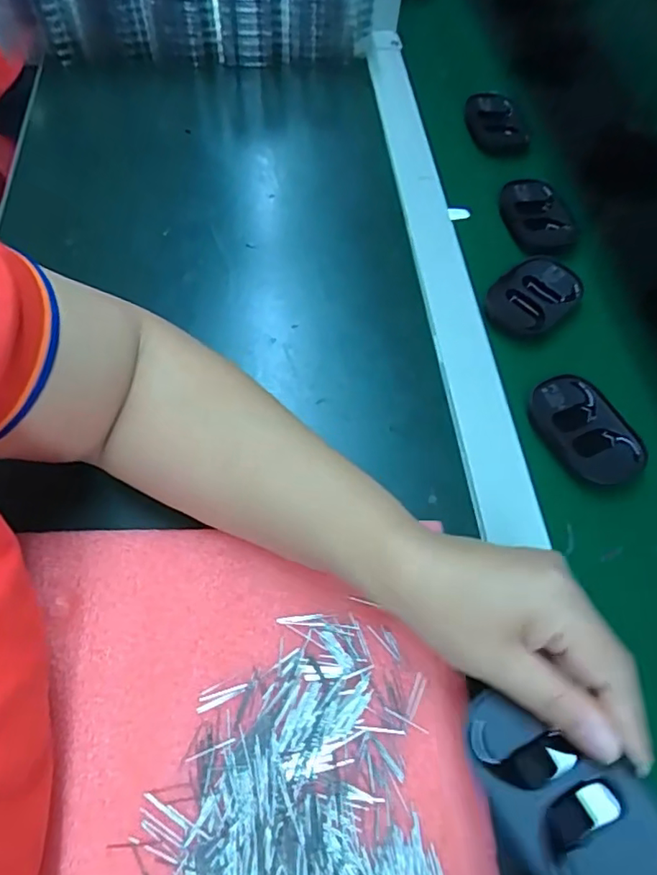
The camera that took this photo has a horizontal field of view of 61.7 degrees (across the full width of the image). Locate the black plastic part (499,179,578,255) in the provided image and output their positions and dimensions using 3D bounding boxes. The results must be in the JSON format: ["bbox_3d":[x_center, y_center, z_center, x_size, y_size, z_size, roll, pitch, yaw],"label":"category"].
[{"bbox_3d":[0.191,-0.203,0.503,0.064,0.012,0.083,-12,66,-17],"label":"black plastic part"}]

